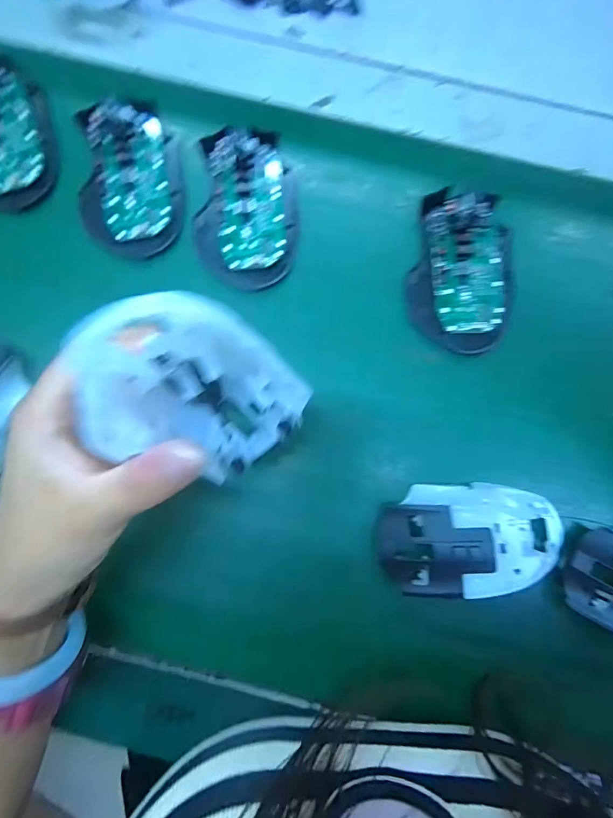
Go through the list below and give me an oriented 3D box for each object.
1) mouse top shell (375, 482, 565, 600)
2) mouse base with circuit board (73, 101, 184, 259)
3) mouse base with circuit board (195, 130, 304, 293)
[{"bbox_3d":[0.106,0.080,0.254,0.118,0.037,0.064,-3,84,-2],"label":"mouse top shell"},{"bbox_3d":[-0.127,-0.165,0.289,0.071,0.015,0.111,-2,83,-1],"label":"mouse base with circuit board"},{"bbox_3d":[-0.042,-0.144,0.290,0.073,0.015,0.113,5,83,0],"label":"mouse base with circuit board"}]

